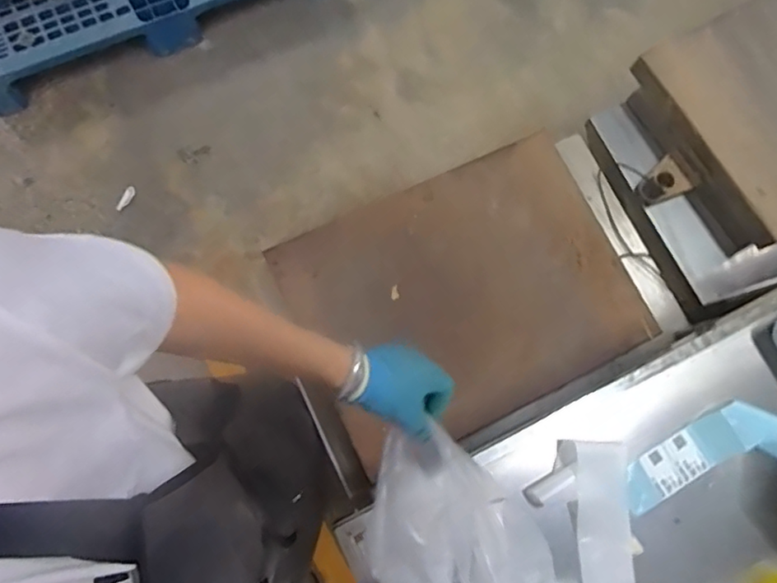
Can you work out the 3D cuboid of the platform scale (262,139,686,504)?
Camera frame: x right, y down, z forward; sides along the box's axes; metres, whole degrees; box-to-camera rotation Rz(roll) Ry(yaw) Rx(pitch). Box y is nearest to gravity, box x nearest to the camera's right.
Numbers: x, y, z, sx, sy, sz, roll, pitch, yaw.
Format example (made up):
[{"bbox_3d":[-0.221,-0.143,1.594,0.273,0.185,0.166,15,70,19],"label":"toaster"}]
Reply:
[{"bbox_3d":[0.161,0.005,1.064,0.704,0.129,0.460,-26,81,-10],"label":"platform scale"}]

